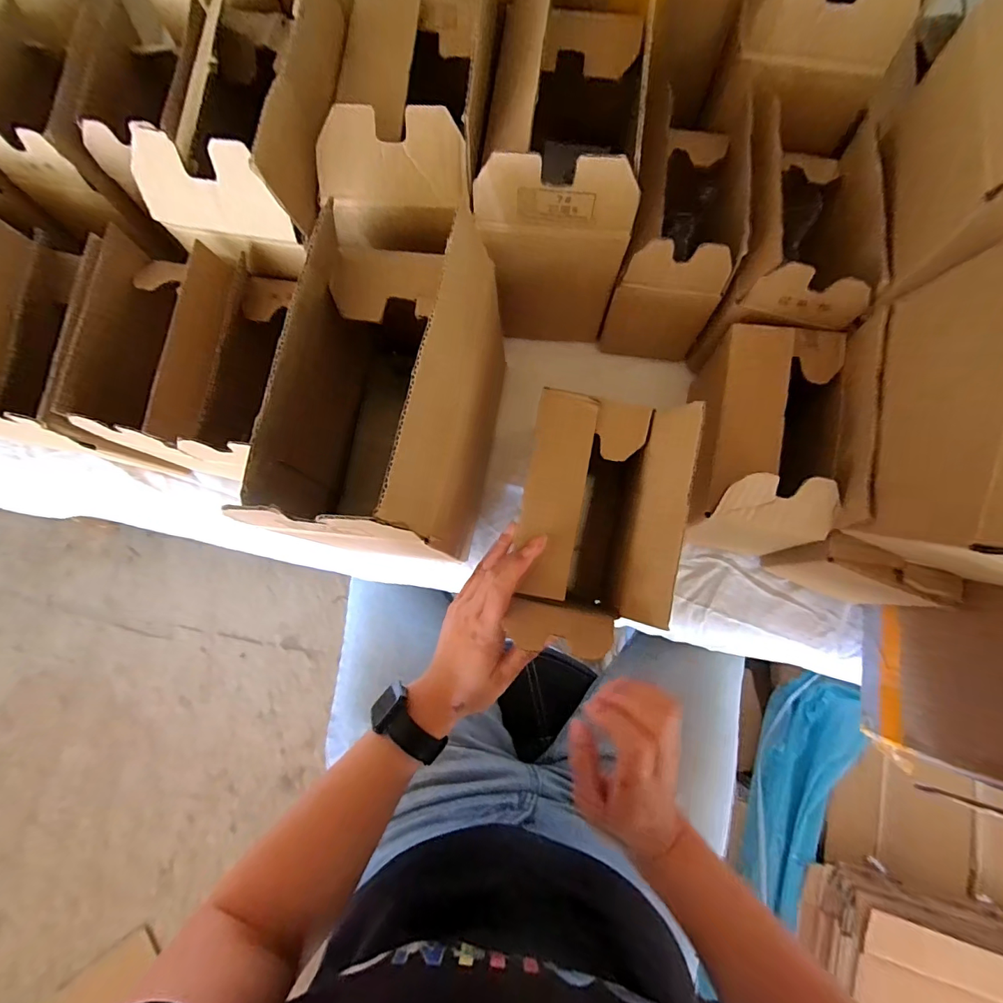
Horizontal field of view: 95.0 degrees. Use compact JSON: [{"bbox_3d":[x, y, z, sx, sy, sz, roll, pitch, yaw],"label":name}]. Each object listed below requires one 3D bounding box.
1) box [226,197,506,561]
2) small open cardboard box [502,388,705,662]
[{"bbox_3d":[-0.079,-0.094,0.388,0.131,0.203,0.261,9,78,3],"label":"box"},{"bbox_3d":[0.075,0.026,0.409,0.113,0.166,0.198,11,78,3],"label":"small open cardboard box"}]

